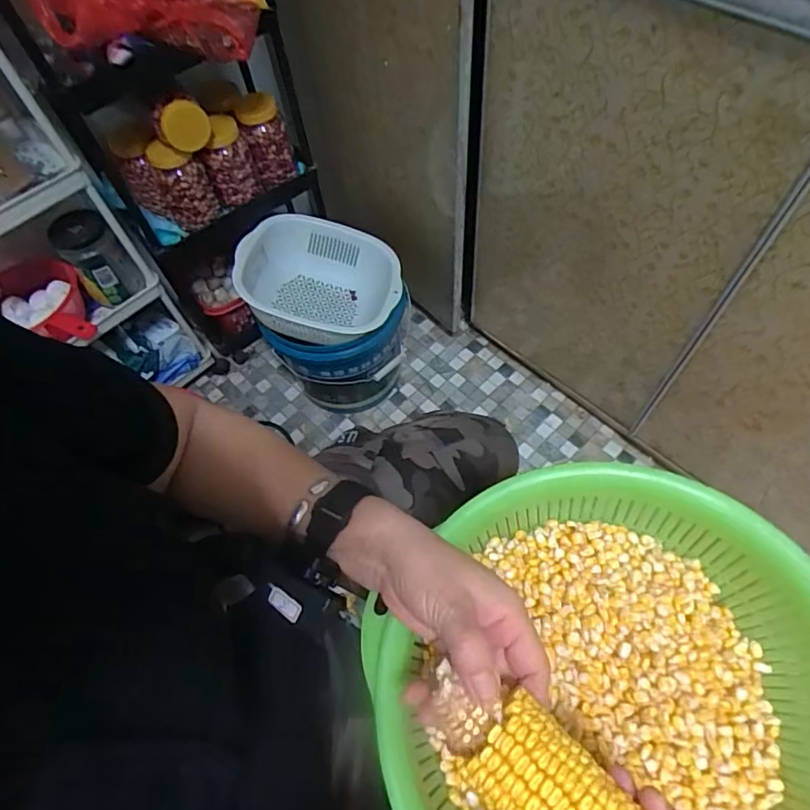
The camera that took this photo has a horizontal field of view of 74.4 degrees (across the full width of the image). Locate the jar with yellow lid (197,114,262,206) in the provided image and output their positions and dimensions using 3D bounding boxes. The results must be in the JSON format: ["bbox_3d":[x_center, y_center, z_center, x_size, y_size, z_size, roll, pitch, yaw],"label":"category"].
[{"bbox_3d":[-0.313,-0.432,0.948,0.080,0.126,0.072,-20,61,-5],"label":"jar with yellow lid"}]

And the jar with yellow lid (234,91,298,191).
[{"bbox_3d":[-0.251,-0.482,0.977,0.074,0.136,0.073,-2,61,4],"label":"jar with yellow lid"}]

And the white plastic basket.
[{"bbox_3d":[-0.145,-0.211,0.960,0.267,0.171,0.282,-15,61,-3],"label":"white plastic basket"}]

